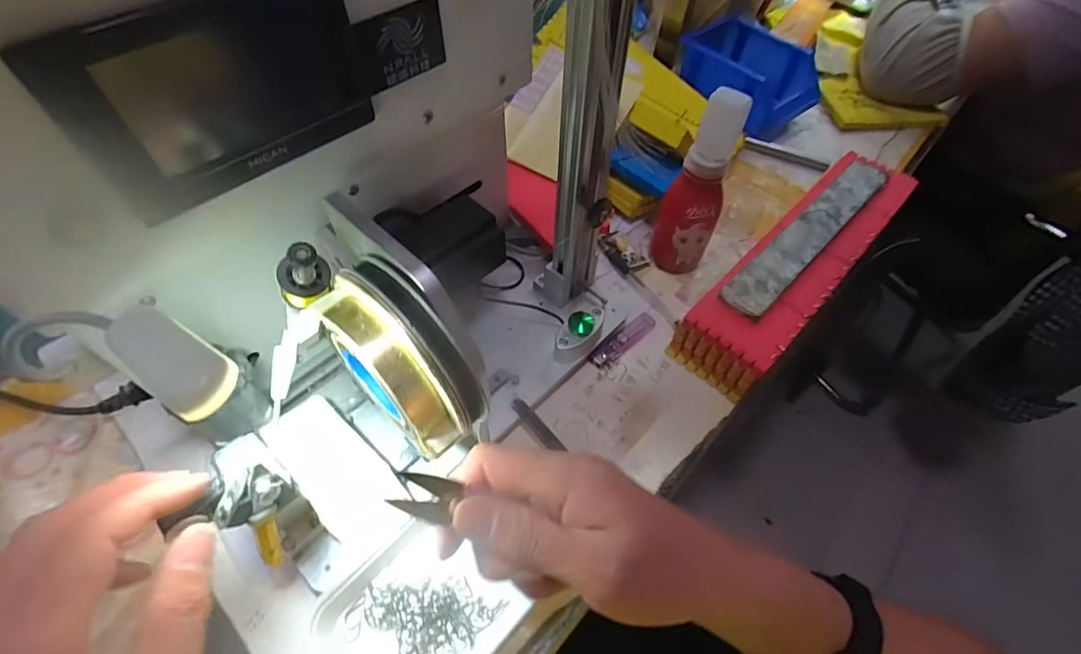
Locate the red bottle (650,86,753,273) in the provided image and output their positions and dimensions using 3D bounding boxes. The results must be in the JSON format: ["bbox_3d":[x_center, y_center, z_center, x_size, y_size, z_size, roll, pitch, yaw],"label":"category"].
[{"bbox_3d":[0.154,-0.131,0.479,0.049,0.179,0.051,1,56,-2],"label":"red bottle"}]

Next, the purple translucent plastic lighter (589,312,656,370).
[{"bbox_3d":[0.081,0.013,0.482,0.080,0.010,0.020,-39,66,-24],"label":"purple translucent plastic lighter"}]

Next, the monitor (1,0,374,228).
[{"bbox_3d":[-0.149,-0.115,0.241,0.011,0.080,0.134,40,63,21],"label":"monitor"}]

